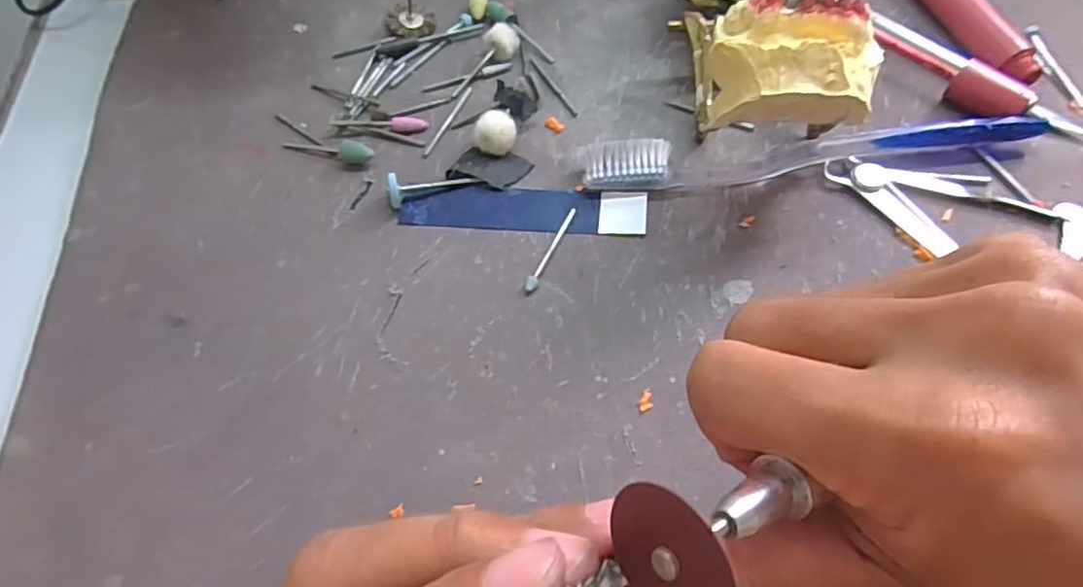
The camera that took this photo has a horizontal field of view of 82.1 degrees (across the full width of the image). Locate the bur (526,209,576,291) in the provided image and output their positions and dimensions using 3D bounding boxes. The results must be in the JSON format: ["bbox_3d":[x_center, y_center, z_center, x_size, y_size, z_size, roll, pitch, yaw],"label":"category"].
[{"bbox_3d":[0.004,-0.018,0.250,0.004,0.004,0.042,20,65,14],"label":"bur"}]

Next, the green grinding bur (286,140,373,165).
[{"bbox_3d":[-0.097,-0.066,0.279,0.045,0.009,0.008,14,64,11],"label":"green grinding bur"}]

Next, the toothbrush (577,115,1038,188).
[{"bbox_3d":[0.112,-0.058,0.259,0.188,0.014,0.017,-4,62,2],"label":"toothbrush"}]

